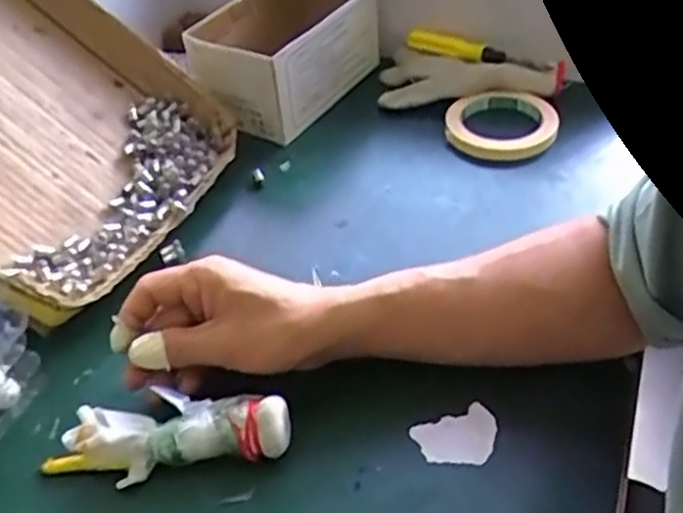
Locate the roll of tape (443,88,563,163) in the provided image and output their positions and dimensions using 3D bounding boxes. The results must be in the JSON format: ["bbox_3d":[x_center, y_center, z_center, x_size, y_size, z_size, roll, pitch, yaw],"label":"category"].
[{"bbox_3d":[0.157,-0.133,0.694,0.104,0.019,0.104,-3,41,3],"label":"roll of tape"}]

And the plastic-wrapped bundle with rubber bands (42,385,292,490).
[{"bbox_3d":[-0.107,0.110,0.432,0.148,0.036,0.041,-2,41,4],"label":"plastic-wrapped bundle with rubber bands"}]

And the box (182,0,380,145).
[{"bbox_3d":[-0.062,-0.223,0.749,0.129,0.087,0.206,19,47,25],"label":"box"}]

